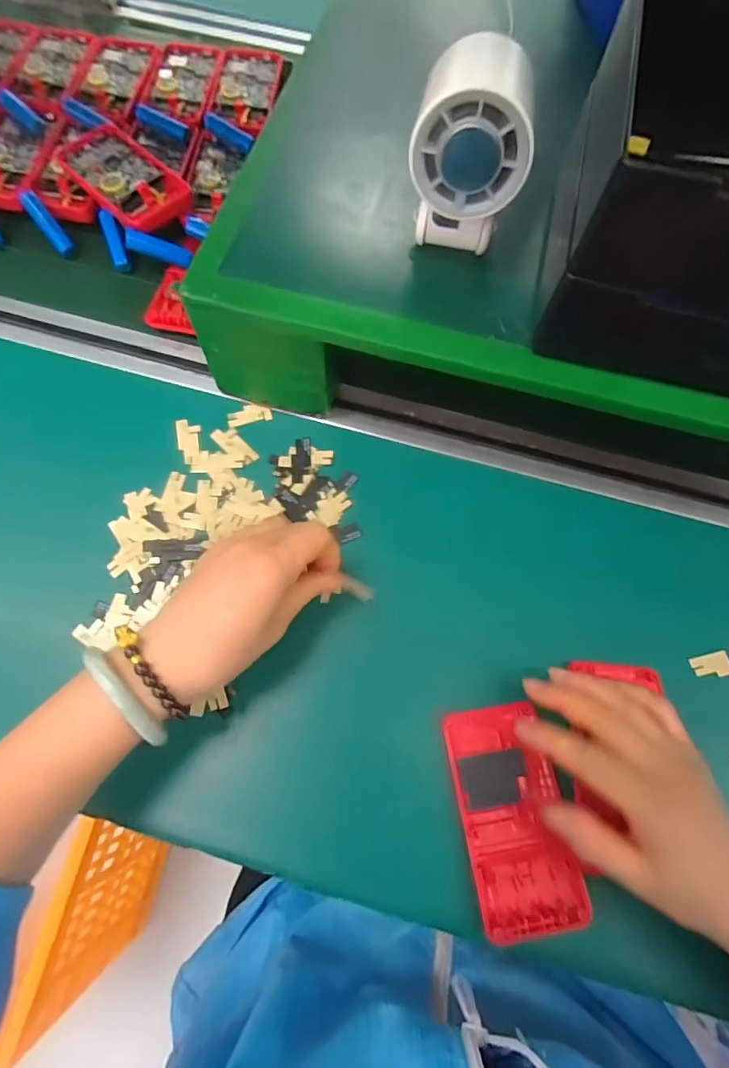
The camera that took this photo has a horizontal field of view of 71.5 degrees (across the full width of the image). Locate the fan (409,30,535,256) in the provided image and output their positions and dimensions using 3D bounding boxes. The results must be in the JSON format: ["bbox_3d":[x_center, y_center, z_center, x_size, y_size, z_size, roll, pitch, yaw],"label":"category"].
[{"bbox_3d":[0.059,-0.215,0.283,0.062,0.085,0.069,10,70,1],"label":"fan"}]

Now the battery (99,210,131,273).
[{"bbox_3d":[-0.217,-0.256,0.438,0.014,0.015,0.052,-19,94,-8],"label":"battery"}]

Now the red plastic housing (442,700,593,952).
[{"bbox_3d":[0.089,0.169,0.308,0.062,0.018,0.120,-11,72,-6],"label":"red plastic housing"}]

